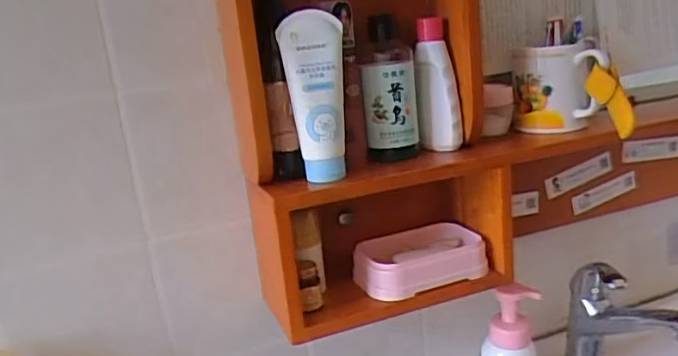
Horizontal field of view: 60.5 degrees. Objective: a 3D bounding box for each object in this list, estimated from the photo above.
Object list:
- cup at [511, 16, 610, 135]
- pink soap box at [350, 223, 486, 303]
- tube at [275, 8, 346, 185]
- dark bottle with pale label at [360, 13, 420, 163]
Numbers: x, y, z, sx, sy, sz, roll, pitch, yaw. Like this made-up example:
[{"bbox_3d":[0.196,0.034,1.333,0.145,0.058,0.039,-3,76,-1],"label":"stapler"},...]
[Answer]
[{"bbox_3d":[0.244,-0.111,0.651,0.094,0.109,0.078,-3,13,13],"label":"cup"},{"bbox_3d":[0.083,0.086,0.622,0.130,0.035,0.090,-12,14,-23],"label":"pink soap box"},{"bbox_3d":[-0.020,-0.074,0.534,0.052,0.150,0.028,-5,13,6],"label":"tube"},{"bbox_3d":[0.051,-0.092,0.595,0.055,0.141,0.045,-5,13,5],"label":"dark bottle with pale label"}]

